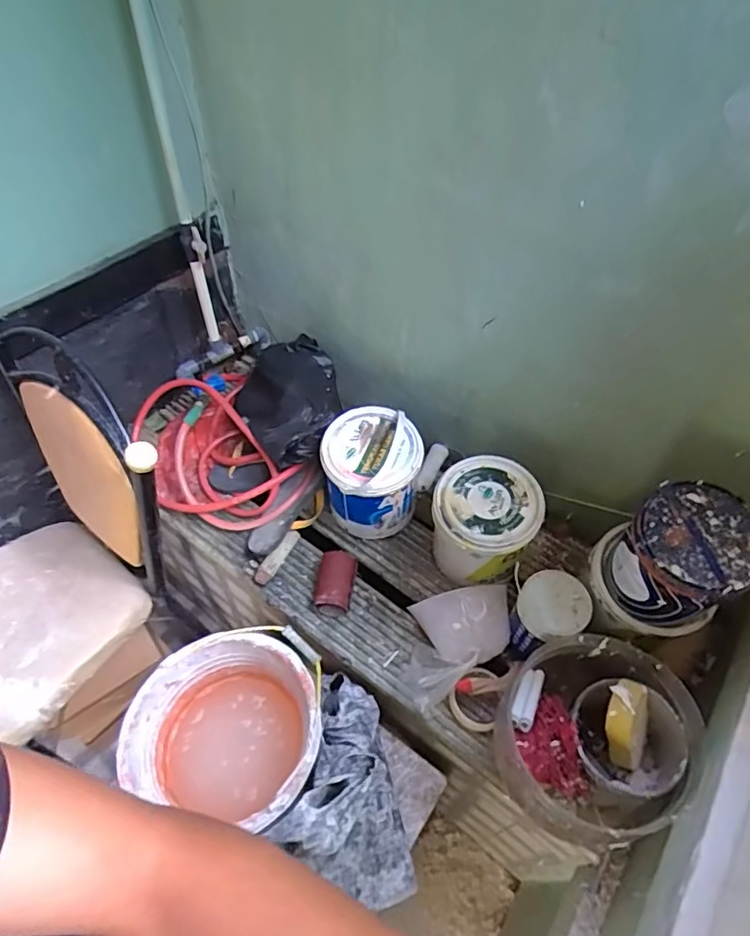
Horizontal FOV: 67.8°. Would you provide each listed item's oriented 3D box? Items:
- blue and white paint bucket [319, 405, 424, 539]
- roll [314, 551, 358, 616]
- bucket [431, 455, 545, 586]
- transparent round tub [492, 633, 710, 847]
[{"bbox_3d":[-0.009,0.011,1.056,0.171,0.214,0.177,2,53,-2],"label":"blue and white paint bucket"},{"bbox_3d":[-0.071,0.210,1.017,0.066,0.063,0.102,8,53,2],"label":"roll"},{"bbox_3d":[0.187,0.105,1.003,0.171,0.193,0.164,2,53,-2],"label":"bucket"},{"bbox_3d":[0.297,0.378,0.791,0.236,0.193,0.231,2,53,-2],"label":"transparent round tub"}]

